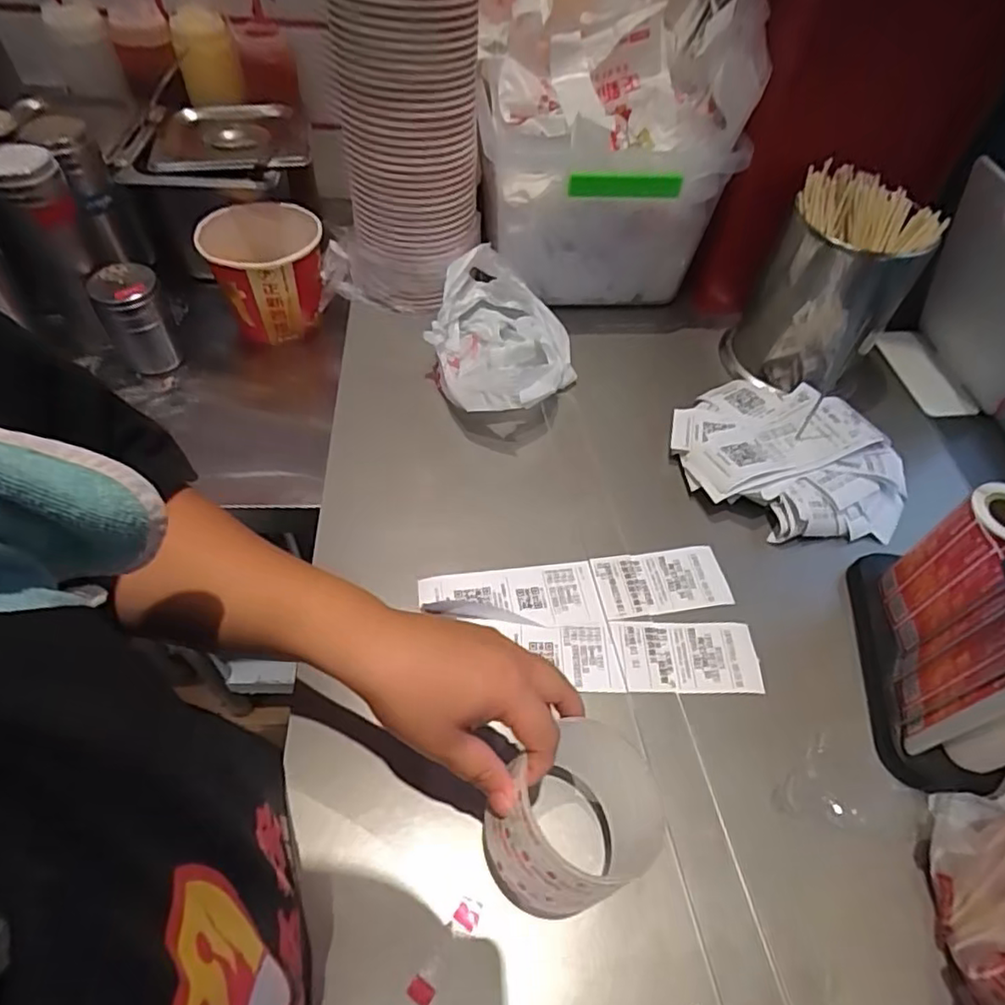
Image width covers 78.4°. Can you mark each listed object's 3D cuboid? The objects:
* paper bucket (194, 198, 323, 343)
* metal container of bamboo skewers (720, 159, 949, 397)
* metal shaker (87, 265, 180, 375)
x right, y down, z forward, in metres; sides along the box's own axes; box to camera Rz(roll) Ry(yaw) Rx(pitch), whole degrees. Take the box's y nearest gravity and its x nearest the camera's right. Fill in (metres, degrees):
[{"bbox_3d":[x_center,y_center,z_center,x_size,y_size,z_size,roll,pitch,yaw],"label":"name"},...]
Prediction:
[{"bbox_3d":[-0.268,-0.265,0.718,0.123,0.114,0.135,2,54,-3],"label":"paper bucket"},{"bbox_3d":[0.319,-0.207,0.616,0.128,0.179,0.115,38,60,21],"label":"metal container of bamboo skewers"},{"bbox_3d":[-0.391,-0.196,0.666,0.063,0.099,0.057,-26,60,-21],"label":"metal shaker"}]

